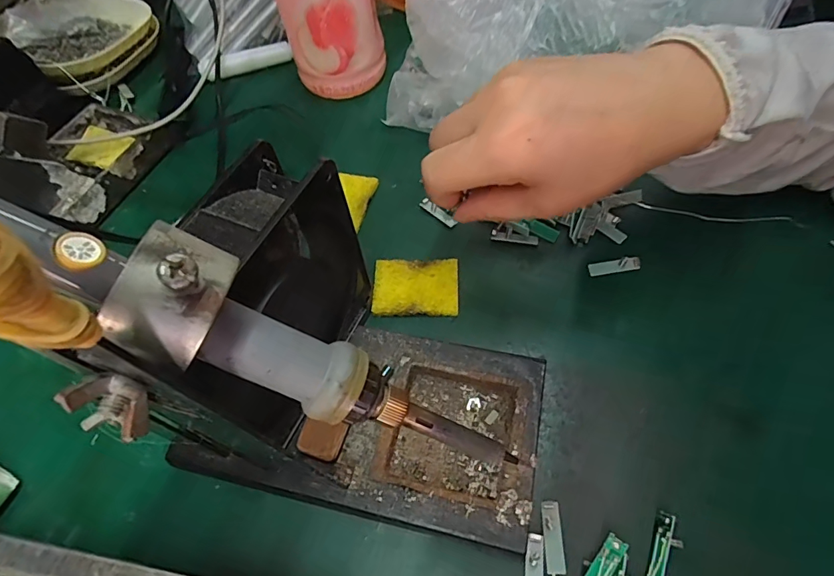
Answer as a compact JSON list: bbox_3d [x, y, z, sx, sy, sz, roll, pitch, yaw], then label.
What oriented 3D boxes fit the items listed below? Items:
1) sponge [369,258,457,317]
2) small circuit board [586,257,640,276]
[{"bbox_3d":[-0.001,-0.002,0.308,0.055,0.005,0.040,1,58,2],"label":"sponge"},{"bbox_3d":[0.130,-0.014,0.305,0.032,0.007,0.008,-10,58,10],"label":"small circuit board"}]

